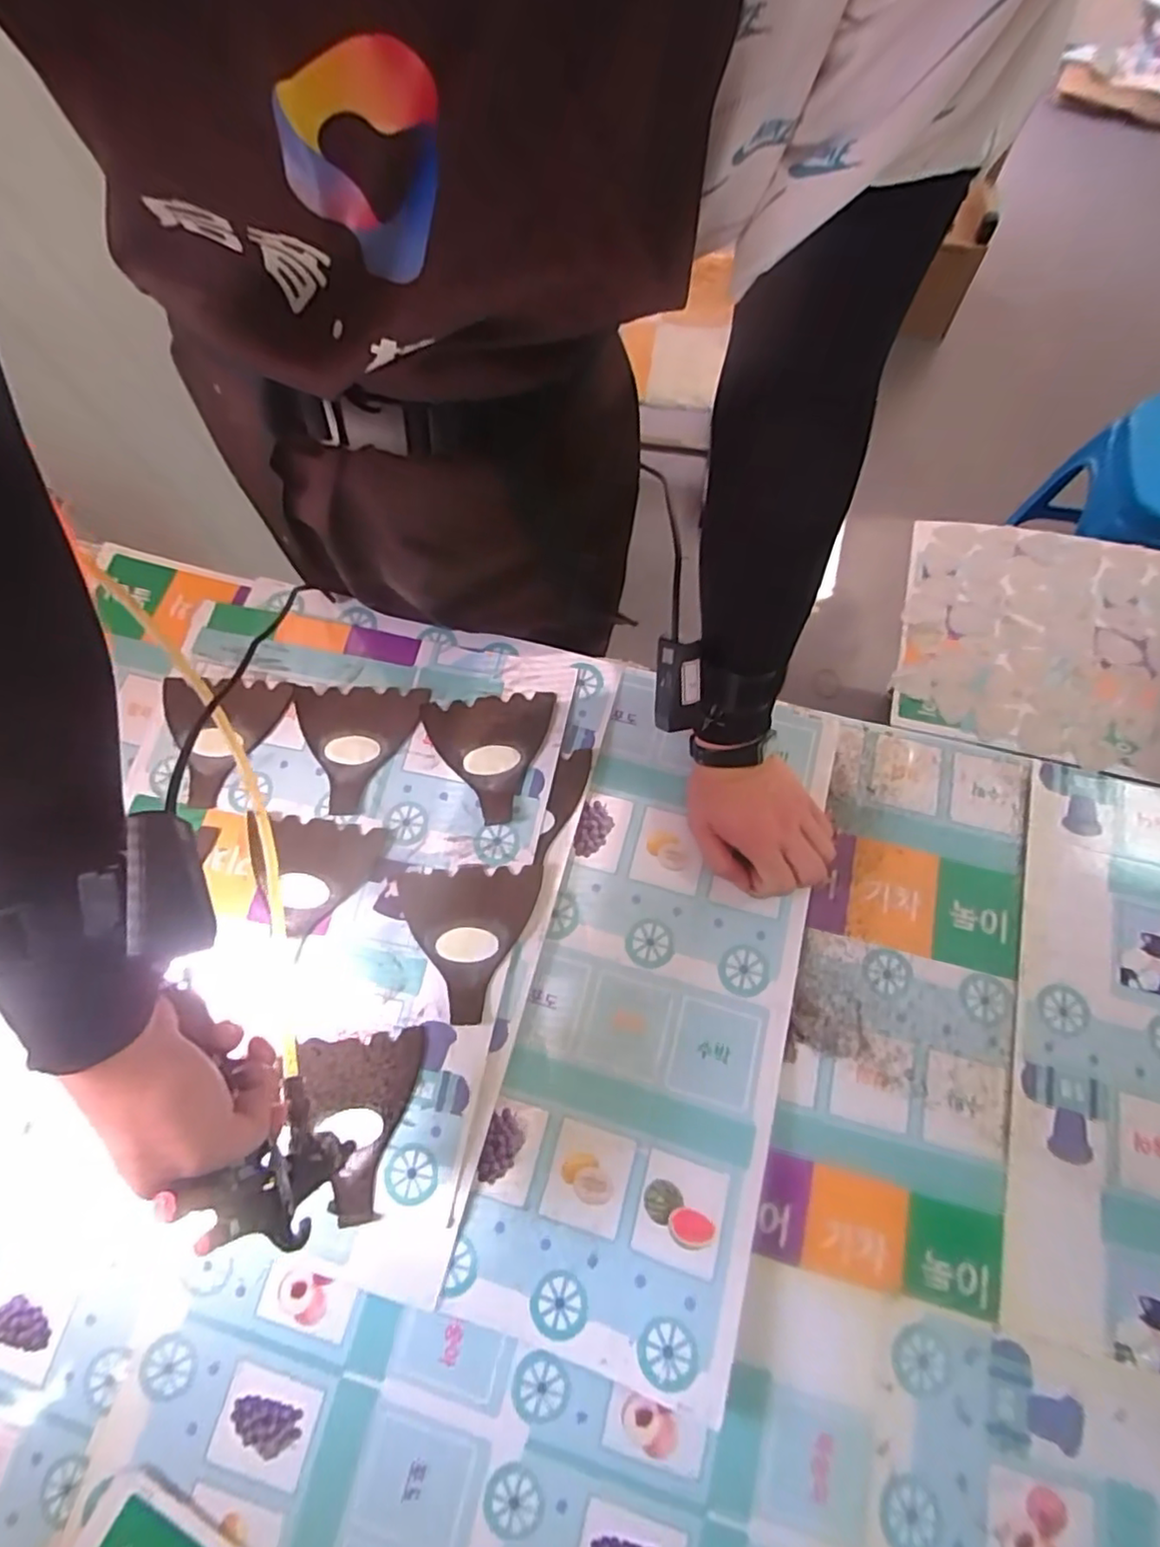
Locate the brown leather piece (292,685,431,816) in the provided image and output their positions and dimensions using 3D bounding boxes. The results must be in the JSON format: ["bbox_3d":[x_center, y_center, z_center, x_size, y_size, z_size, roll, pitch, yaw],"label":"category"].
[{"bbox_3d":[-0.204,-0.022,0.568,0.119,0.005,0.119,1,71,3],"label":"brown leather piece"}]

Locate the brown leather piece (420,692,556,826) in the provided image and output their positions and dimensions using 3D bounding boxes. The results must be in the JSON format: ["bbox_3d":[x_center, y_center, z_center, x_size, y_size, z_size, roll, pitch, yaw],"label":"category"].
[{"bbox_3d":[-0.079,-0.014,0.564,0.115,0.010,0.120,-7,71,0],"label":"brown leather piece"}]

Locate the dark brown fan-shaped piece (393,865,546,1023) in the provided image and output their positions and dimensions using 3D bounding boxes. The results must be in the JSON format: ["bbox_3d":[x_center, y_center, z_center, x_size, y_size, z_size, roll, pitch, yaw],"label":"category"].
[{"bbox_3d":[-0.091,0.136,0.510,0.114,0.008,0.120,-2,69,2],"label":"dark brown fan-shaped piece"}]

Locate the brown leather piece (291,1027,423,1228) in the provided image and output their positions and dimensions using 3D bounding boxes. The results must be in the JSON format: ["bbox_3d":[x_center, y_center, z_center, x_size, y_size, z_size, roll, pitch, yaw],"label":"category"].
[{"bbox_3d":[-0.167,0.261,0.469,0.093,0.005,0.123,-5,71,1],"label":"brown leather piece"}]

